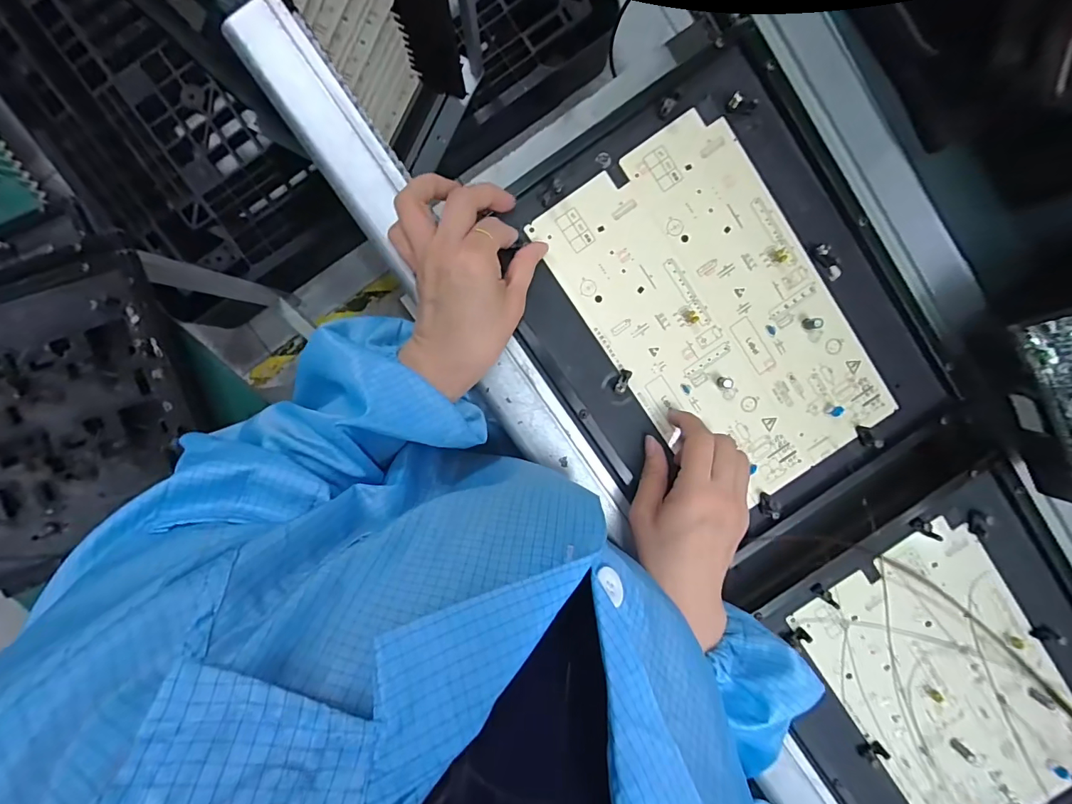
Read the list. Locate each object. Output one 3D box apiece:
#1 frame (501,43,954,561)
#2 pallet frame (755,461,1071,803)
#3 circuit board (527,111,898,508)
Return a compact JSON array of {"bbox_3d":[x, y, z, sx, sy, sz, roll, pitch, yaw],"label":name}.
[{"bbox_3d":[0.141,-0.064,0.359,0.260,0.015,0.333,-36,94,3],"label":"frame"},{"bbox_3d":[0.374,0.264,0.409,0.266,0.018,0.339,-33,94,3],"label":"pallet frame"},{"bbox_3d":[0.144,-0.065,0.362,0.170,0.008,0.284,-35,94,3],"label":"circuit board"}]

